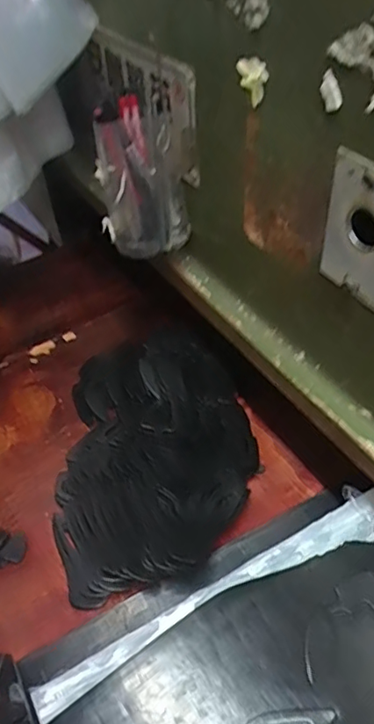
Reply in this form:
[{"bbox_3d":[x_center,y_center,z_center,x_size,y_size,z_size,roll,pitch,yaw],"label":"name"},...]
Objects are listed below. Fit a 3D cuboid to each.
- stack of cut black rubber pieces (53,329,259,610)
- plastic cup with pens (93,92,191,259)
[{"bbox_3d":[-0.031,0.077,0.532,0.177,0.037,0.256,-7,44,-2],"label":"stack of cut black rubber pieces"},{"bbox_3d":[-0.043,-0.169,0.519,0.077,0.114,0.091,-7,44,-2],"label":"plastic cup with pens"}]

